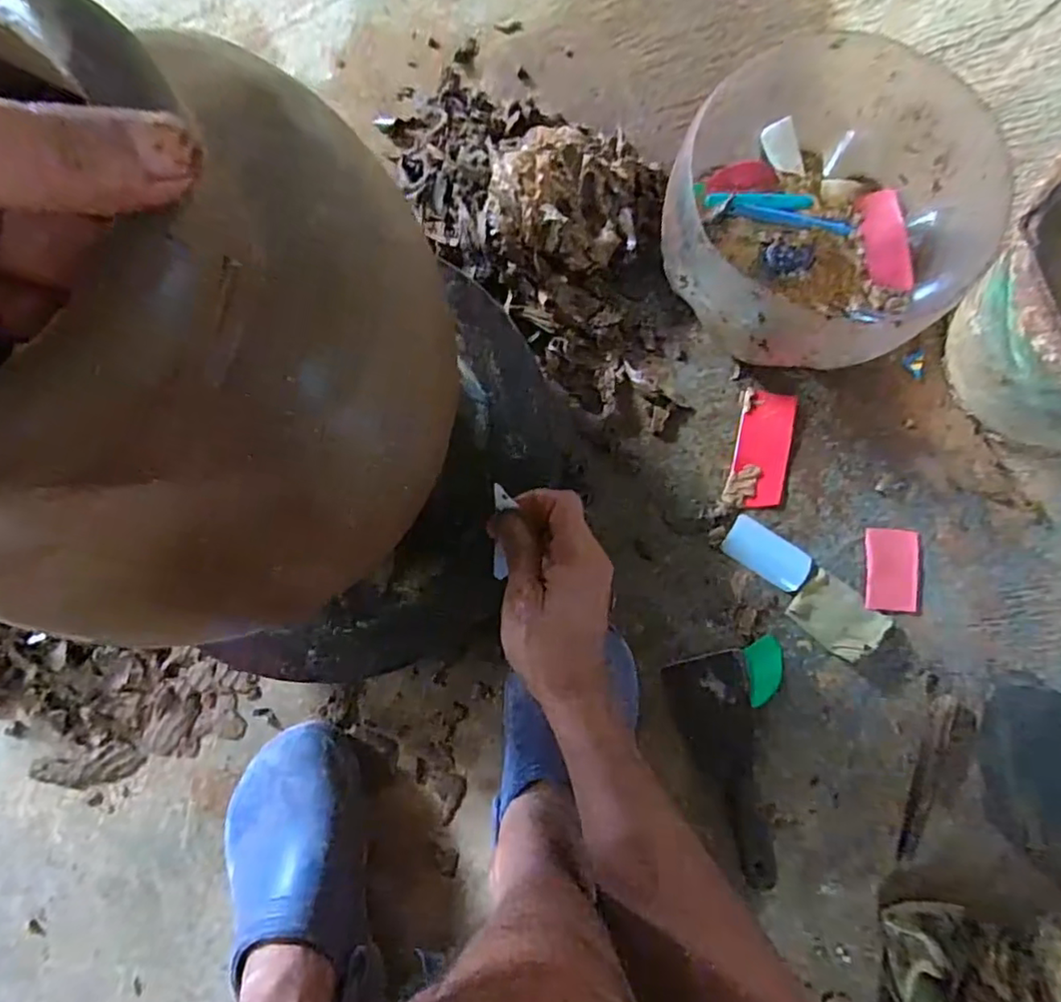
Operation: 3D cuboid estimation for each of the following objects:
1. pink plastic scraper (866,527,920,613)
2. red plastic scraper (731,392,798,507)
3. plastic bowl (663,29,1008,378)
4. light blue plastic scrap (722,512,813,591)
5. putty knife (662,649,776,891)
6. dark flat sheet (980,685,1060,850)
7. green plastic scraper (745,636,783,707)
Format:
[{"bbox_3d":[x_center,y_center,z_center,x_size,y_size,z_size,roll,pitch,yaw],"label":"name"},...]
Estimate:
[{"bbox_3d":[0.321,0.061,0.545,0.046,0.004,0.071,4,83,1],"label":"pink plastic scraper"},{"bbox_3d":[0.214,-0.047,0.563,0.048,0.004,0.104,11,83,2],"label":"red plastic scraper"},{"bbox_3d":[0.249,-0.238,0.525,0.250,0.129,0.249,0,83,1],"label":"plastic bowl"},{"bbox_3d":[0.212,0.047,0.551,0.077,0.006,0.040,32,84,4],"label":"light blue plastic scrap"},{"bbox_3d":[0.170,0.227,0.524,0.068,0.016,0.182,-12,83,-1],"label":"putty knife"},{"bbox_3d":[0.407,0.214,0.494,0.073,0.016,0.127,-5,92,15],"label":"dark flat sheet"},{"bbox_3d":[0.206,0.149,0.539,0.031,0.004,0.056,-4,83,0],"label":"green plastic scraper"}]

